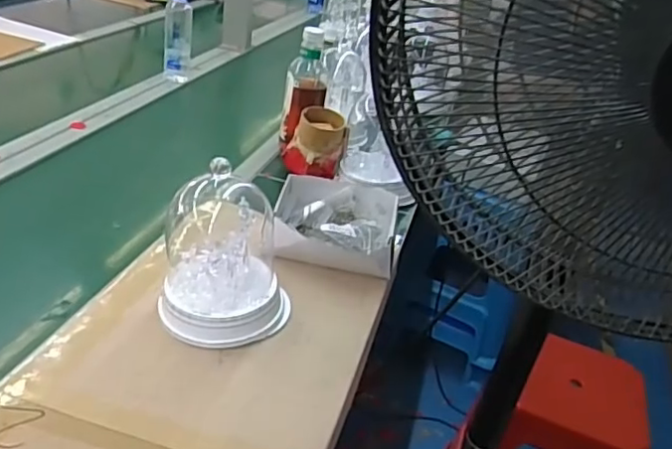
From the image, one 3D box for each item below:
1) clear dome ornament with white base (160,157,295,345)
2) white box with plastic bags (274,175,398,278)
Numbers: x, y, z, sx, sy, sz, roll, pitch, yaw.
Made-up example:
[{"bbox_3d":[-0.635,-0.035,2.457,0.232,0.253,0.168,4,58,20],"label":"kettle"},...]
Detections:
[{"bbox_3d":[-0.130,0.031,0.745,0.156,0.189,0.146,4,30,-10],"label":"clear dome ornament with white base"},{"bbox_3d":[0.001,-0.006,0.979,0.186,0.064,0.218,9,30,-1],"label":"white box with plastic bags"}]

